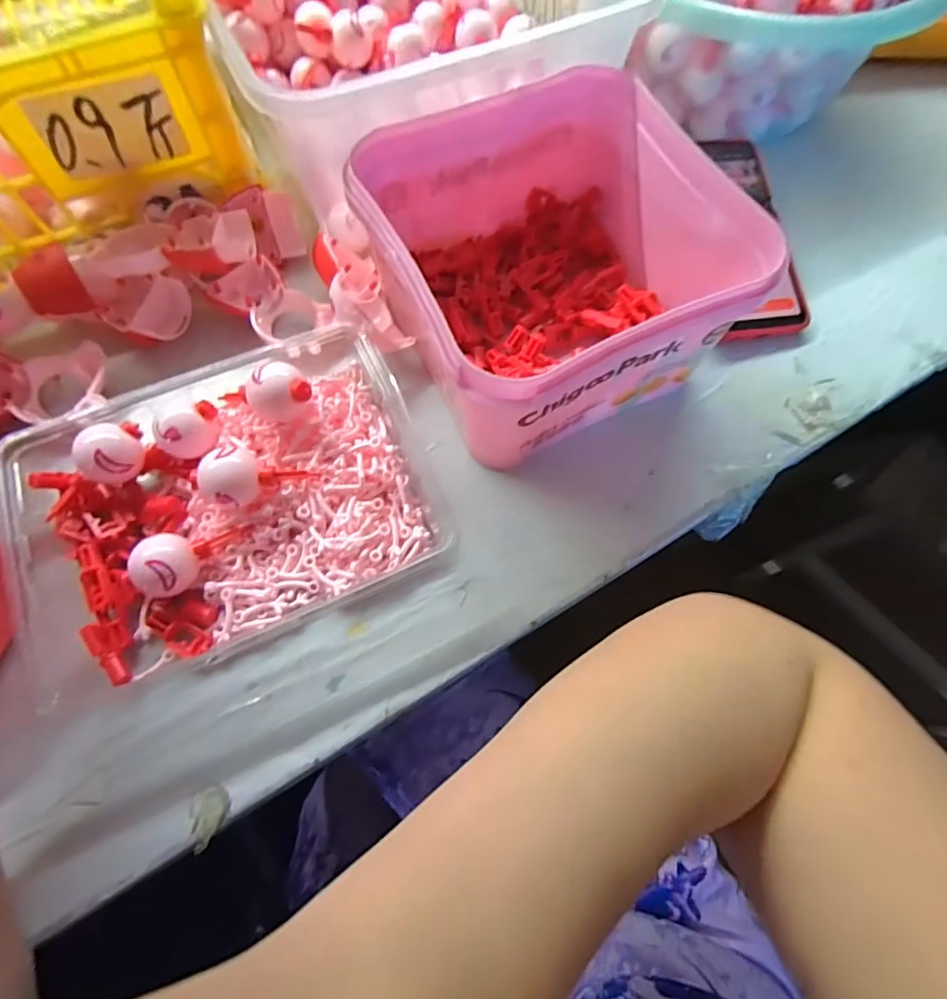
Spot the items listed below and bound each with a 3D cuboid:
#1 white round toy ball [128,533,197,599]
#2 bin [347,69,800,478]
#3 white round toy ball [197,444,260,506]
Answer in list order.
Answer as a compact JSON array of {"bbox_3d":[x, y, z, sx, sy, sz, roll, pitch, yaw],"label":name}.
[{"bbox_3d":[-0.173,0.035,0.291,0.028,0.027,0.034,18,70,4],"label":"white round toy ball"},{"bbox_3d":[0.045,-0.145,0.334,0.187,0.106,0.191,-26,73,-11],"label":"bin"},{"bbox_3d":[-0.136,-0.011,0.301,0.028,0.031,0.032,38,72,13],"label":"white round toy ball"}]

